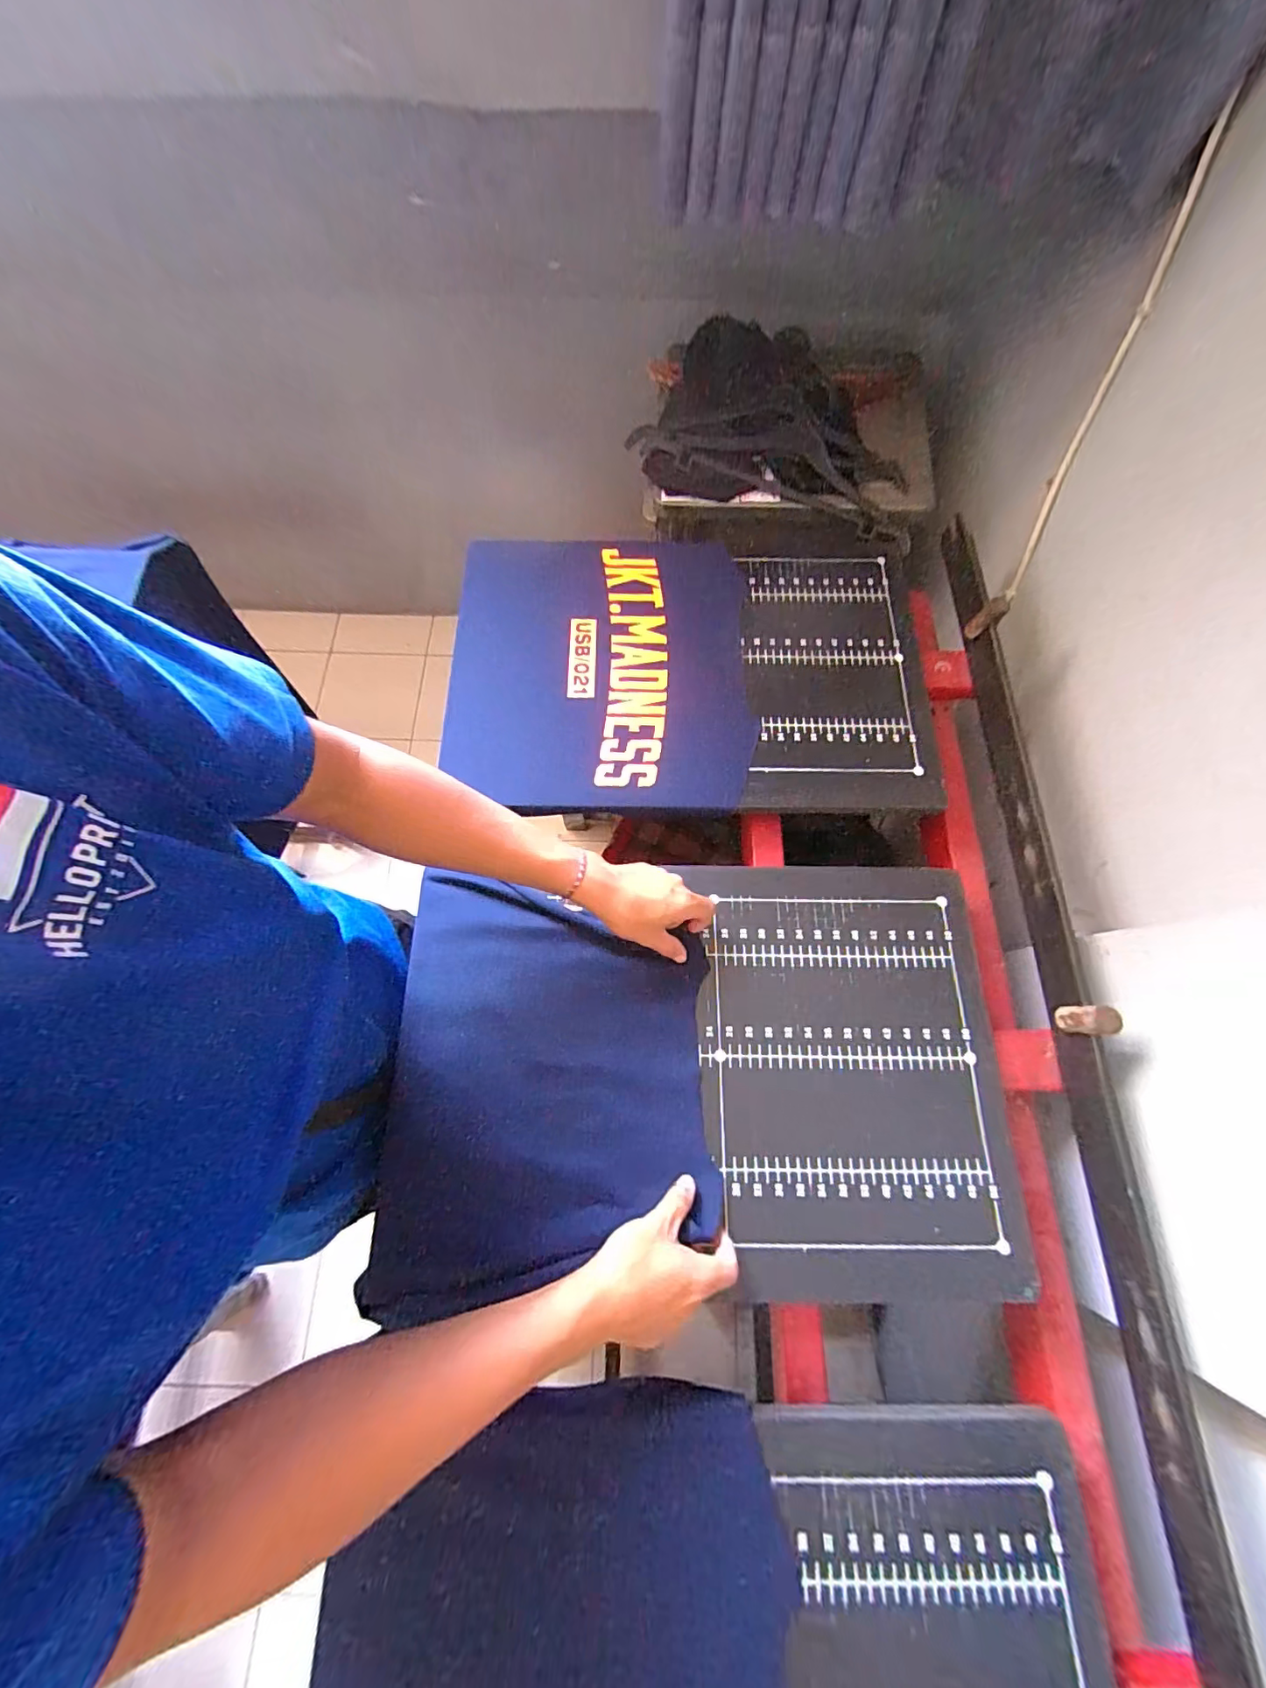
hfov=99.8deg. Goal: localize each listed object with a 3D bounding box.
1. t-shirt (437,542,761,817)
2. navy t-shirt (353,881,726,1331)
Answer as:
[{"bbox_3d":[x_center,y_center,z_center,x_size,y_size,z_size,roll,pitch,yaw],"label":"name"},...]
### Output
[{"bbox_3d":[-0.042,-0.233,0.677,0.366,0.014,0.397,-1,72,0],"label":"t-shirt"},{"bbox_3d":[-0.084,0.225,0.531,0.306,0.029,0.370,-1,72,0],"label":"navy t-shirt"}]

